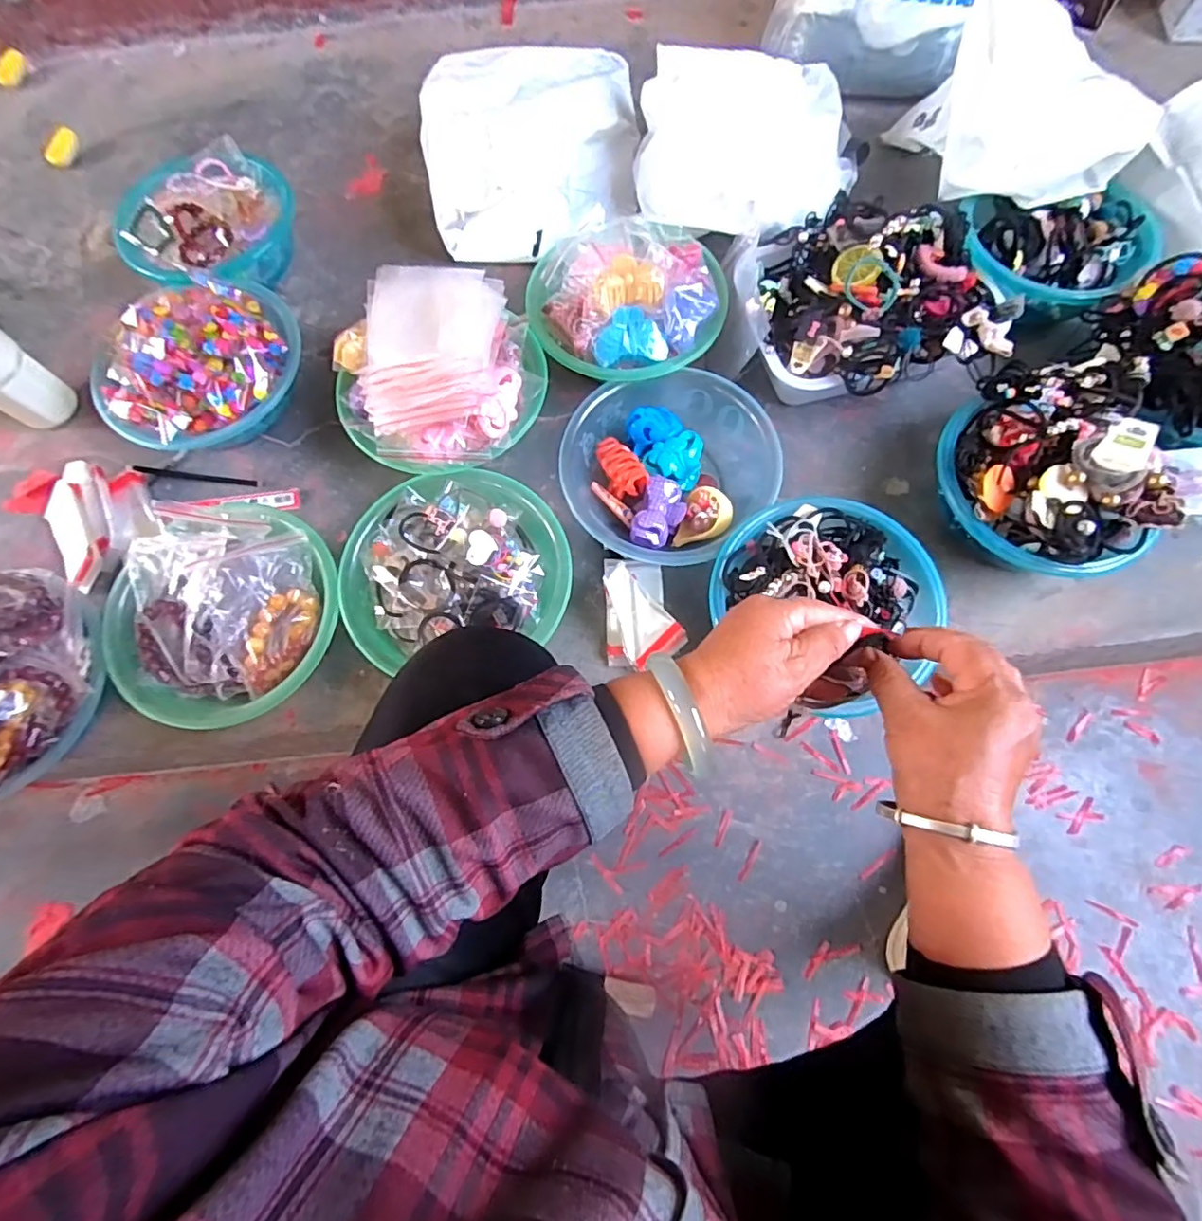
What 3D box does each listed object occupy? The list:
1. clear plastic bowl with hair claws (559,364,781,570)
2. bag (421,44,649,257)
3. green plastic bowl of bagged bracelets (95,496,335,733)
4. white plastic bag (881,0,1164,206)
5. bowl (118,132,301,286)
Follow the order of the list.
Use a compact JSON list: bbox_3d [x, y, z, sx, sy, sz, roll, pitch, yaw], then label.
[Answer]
[{"bbox_3d":[0.076,-0.161,0.665,0.222,0.070,0.226,-1,73,2],"label":"clear plastic bowl with hair claws"},{"bbox_3d":[-0.095,-0.634,0.769,0.279,0.132,0.303,-1,73,2],"label":"bag"},{"bbox_3d":[-0.394,0.005,0.614,0.233,0.085,0.226,-1,73,2],"label":"green plastic bowl of bagged bracelets"},{"bbox_3d":[0.520,-0.611,0.680,0.249,0.121,0.197,24,75,9],"label":"white plastic bag"},{"bbox_3d":[-0.510,-0.503,0.760,0.188,0.089,0.204,-1,73,2],"label":"bowl"}]

